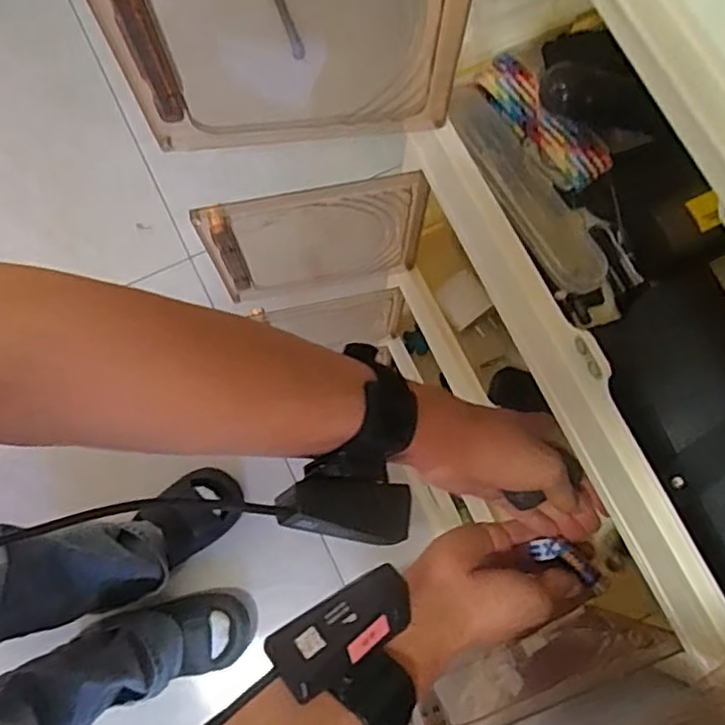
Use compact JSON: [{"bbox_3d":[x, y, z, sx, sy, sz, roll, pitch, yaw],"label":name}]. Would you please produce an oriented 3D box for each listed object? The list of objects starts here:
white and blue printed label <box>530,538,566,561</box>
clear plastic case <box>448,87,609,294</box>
[{"bbox_3d":[0.133,0.133,0.461,0.026,0.007,0.013,-2,74,-13],"label":"white and blue printed label"},{"bbox_3d":[0.089,-0.098,0.356,0.041,0.016,0.134,-29,76,-6],"label":"clear plastic case"}]

